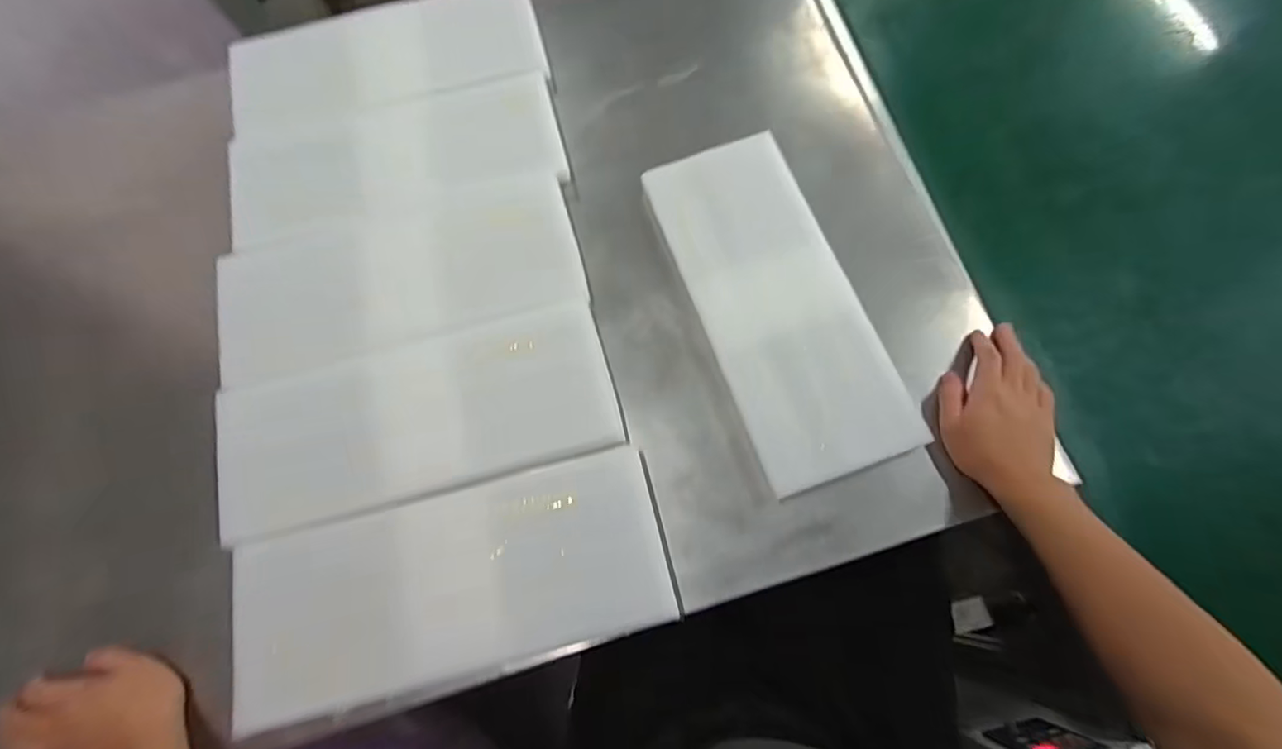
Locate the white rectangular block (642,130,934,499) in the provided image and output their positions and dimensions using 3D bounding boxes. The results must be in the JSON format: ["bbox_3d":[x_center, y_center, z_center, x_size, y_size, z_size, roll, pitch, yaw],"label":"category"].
[{"bbox_3d":[0.139,-0.080,0.587,0.157,0.016,0.381,-22,73,3],"label":"white rectangular block"}]

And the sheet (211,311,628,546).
[{"bbox_3d":[-0.218,0.040,0.557,0.377,0.017,0.151,-15,70,-3],"label":"sheet"}]

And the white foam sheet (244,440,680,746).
[{"bbox_3d":[-0.175,0.191,0.520,0.389,0.014,0.161,-15,69,-2],"label":"white foam sheet"}]

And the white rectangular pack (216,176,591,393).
[{"bbox_3d":[-0.254,-0.105,0.597,0.376,0.028,0.158,-17,70,-4],"label":"white rectangular pack"}]

